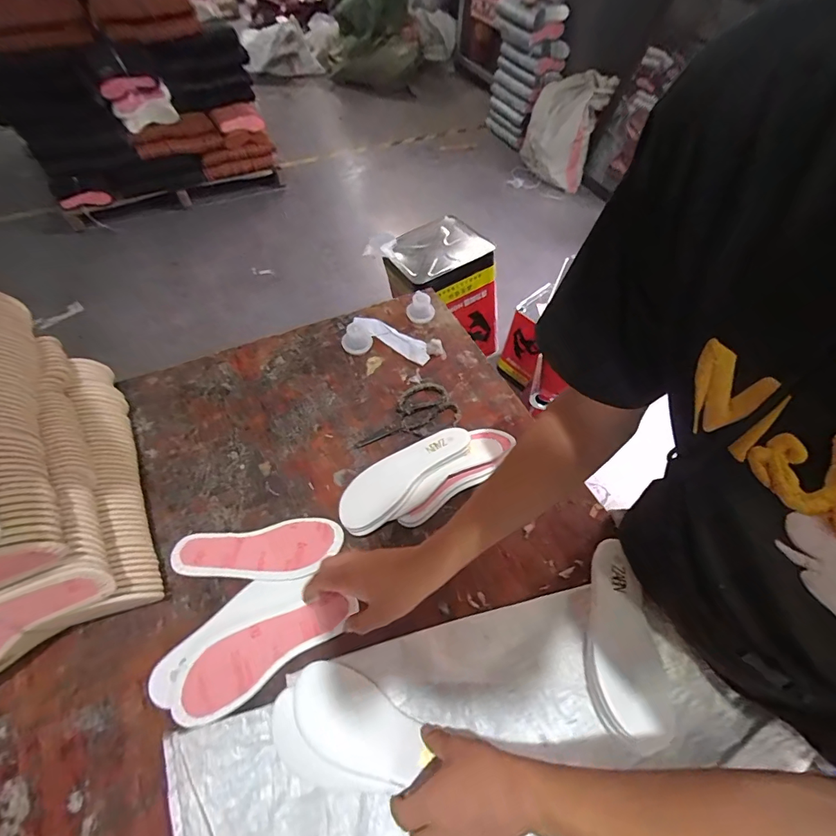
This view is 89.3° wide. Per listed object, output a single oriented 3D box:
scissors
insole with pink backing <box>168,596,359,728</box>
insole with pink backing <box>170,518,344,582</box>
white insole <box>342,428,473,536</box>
[{"bbox_3d":[-0.022,-0.001,0.698,0.176,0.008,0.096,-24,60,-18],"label":"scissors"},{"bbox_3d":[-0.179,0.272,0.499,0.208,0.013,0.070,-25,61,-17],"label":"insole with pink backing"},{"bbox_3d":[-0.212,0.179,0.562,0.216,0.010,0.081,-8,51,-6],"label":"insole with pink backing"},{"bbox_3d":[-0.020,0.080,0.615,0.215,0.019,0.077,-35,52,-16],"label":"white insole"}]

